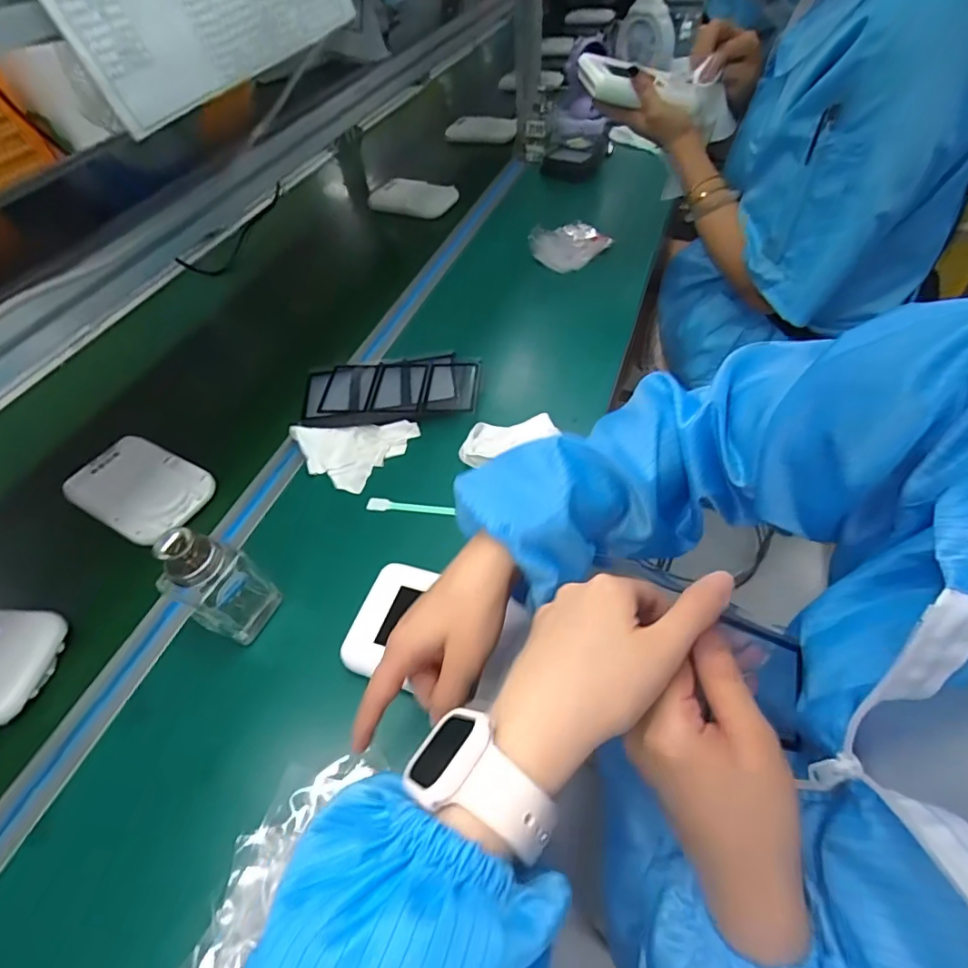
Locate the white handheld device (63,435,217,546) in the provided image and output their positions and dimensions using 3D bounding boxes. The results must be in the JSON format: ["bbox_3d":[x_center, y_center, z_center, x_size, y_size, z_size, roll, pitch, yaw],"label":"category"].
[{"bbox_3d":[-0.368,0.002,0.550,0.153,0.017,0.096,20,56,19],"label":"white handheld device"}]

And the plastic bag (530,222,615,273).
[{"bbox_3d":[0.133,-0.368,0.794,0.123,0.035,0.113,-6,51,-1],"label":"plastic bag"}]

